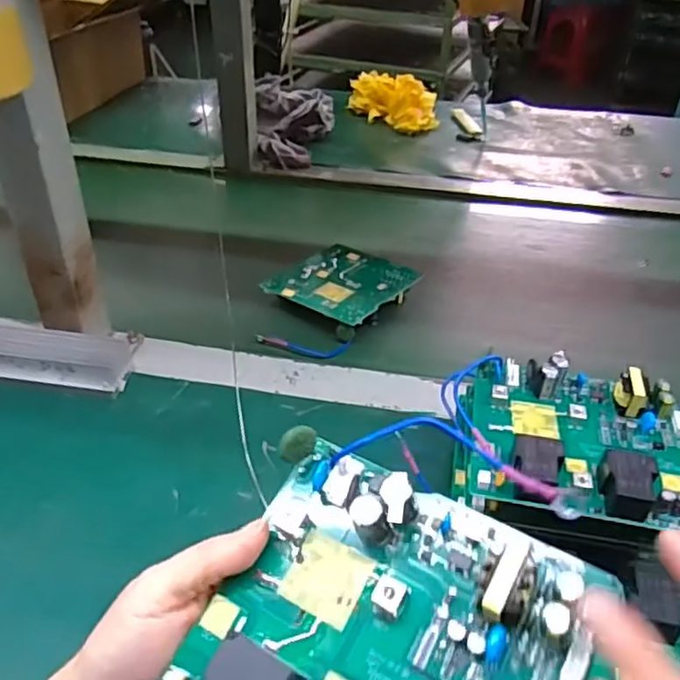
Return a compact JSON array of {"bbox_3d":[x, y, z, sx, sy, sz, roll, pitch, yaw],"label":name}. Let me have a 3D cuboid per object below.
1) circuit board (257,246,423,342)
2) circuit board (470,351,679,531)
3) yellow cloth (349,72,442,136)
[{"bbox_3d":[0.003,-0.054,0.650,0.109,0.027,0.127,25,42,28],"label":"circuit board"},{"bbox_3d":[0.147,0.059,0.382,0.129,0.033,0.117,6,36,6],"label":"circuit board"},{"bbox_3d":[0.095,-0.415,1.103,0.087,0.070,0.167,-25,44,-32],"label":"yellow cloth"}]

